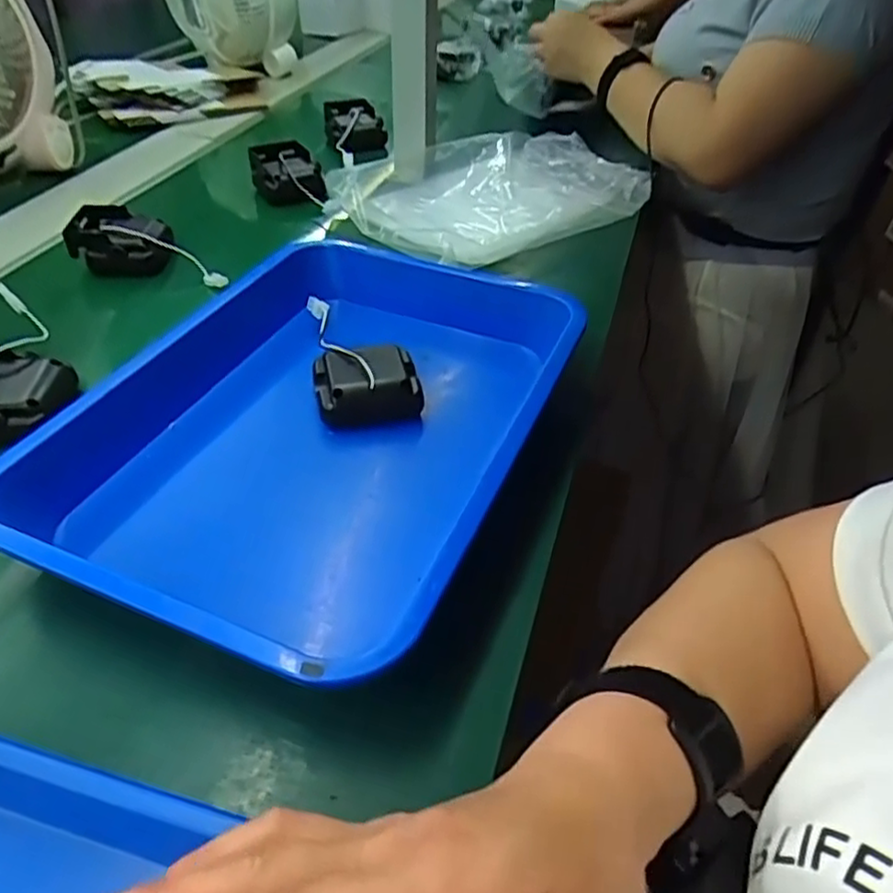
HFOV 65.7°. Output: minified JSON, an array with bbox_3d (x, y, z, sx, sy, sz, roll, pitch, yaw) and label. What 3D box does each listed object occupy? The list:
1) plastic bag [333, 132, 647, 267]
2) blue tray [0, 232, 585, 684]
[{"bbox_3d":[0.046,-0.289,0.739,0.244,0.040,0.317,33,52,29],"label":"plastic bag"},{"bbox_3d":[-0.072,-0.019,0.452,0.245,0.052,0.354,17,46,17],"label":"blue tray"}]

